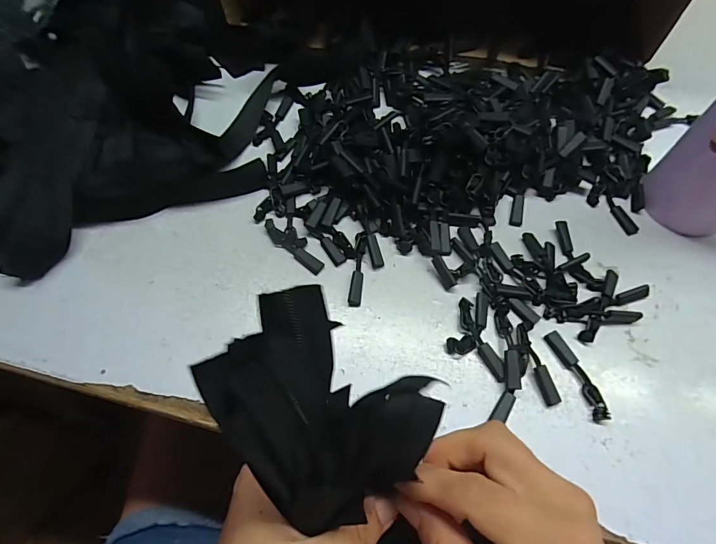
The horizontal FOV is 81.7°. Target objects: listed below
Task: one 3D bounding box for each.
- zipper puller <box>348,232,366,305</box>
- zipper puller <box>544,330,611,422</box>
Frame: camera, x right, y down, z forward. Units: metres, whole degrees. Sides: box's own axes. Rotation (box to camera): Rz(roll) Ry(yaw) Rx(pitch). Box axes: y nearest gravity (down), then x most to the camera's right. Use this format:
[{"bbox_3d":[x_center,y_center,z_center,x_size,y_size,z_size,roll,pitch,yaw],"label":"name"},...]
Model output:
[{"bbox_3d":[0.000,-0.003,0.294,0.008,0.006,0.056,5,65,3],"label":"zipper puller"},{"bbox_3d":[0.138,0.064,0.259,0.011,0.005,0.058,-20,66,-9],"label":"zipper puller"}]

